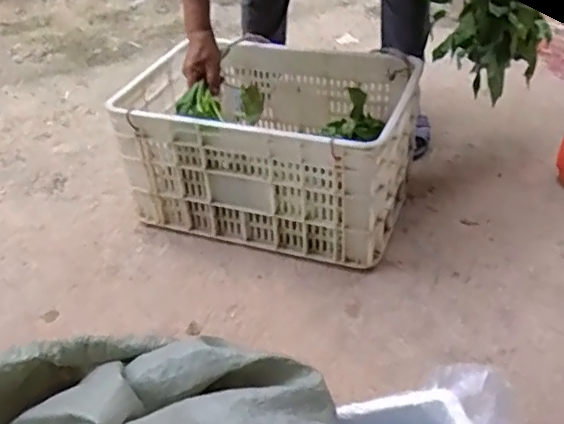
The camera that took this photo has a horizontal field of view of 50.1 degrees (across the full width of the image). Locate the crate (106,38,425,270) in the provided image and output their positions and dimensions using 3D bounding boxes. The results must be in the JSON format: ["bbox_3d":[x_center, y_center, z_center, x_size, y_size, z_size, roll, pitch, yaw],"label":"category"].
[{"bbox_3d":[-0.022,-0.163,1.372,0.599,0.286,0.399,11,45,16],"label":"crate"}]

